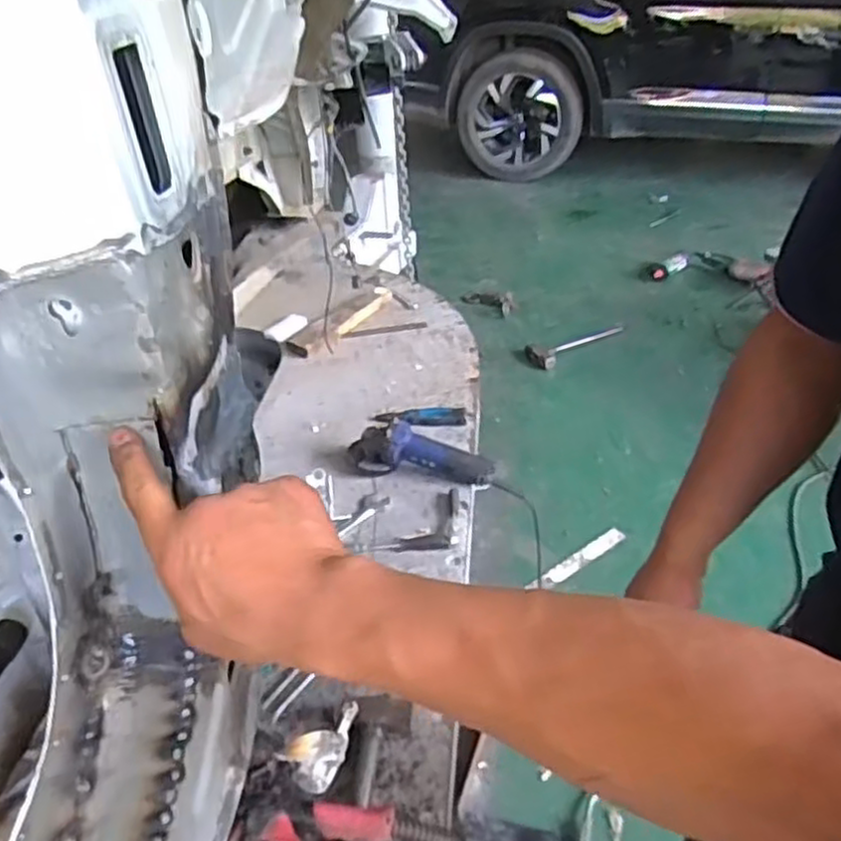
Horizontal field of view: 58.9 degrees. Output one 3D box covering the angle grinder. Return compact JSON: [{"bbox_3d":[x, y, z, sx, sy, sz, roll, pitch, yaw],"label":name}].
[{"bbox_3d":[-0.001,0.066,1.441,0.283,0.100,0.082,1,35,5],"label":"angle grinder"}]

